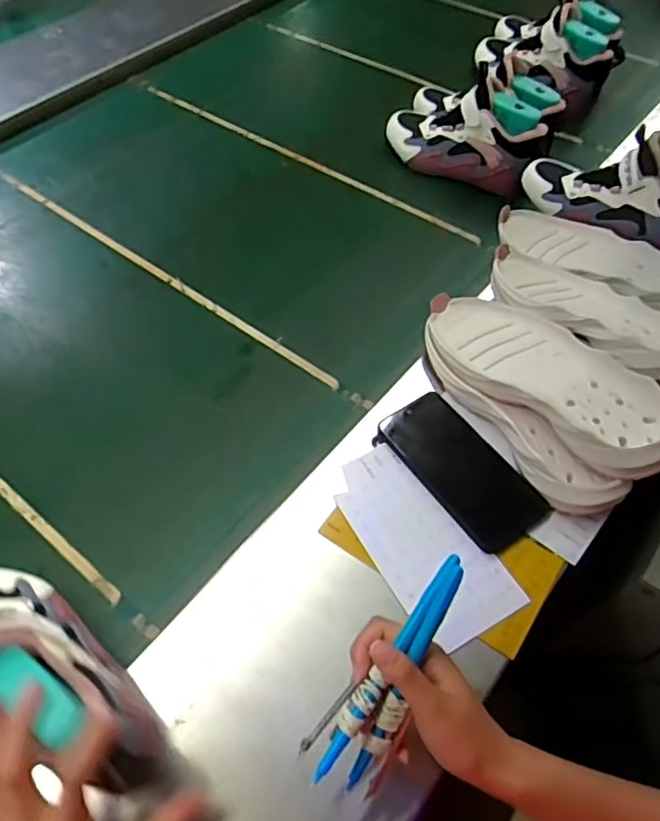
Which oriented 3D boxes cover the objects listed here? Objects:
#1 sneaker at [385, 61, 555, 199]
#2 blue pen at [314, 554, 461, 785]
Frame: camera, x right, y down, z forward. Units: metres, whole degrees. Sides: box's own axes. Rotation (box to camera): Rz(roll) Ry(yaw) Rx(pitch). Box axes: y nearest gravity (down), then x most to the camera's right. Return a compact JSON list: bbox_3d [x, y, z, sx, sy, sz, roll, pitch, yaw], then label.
[{"bbox_3d":[0.189,-0.393,0.859,0.232,0.135,0.088,33,62,21],"label":"sneaker"},{"bbox_3d":[0.038,0.164,0.395,0.015,0.017,0.162,32,80,17],"label":"blue pen"}]

